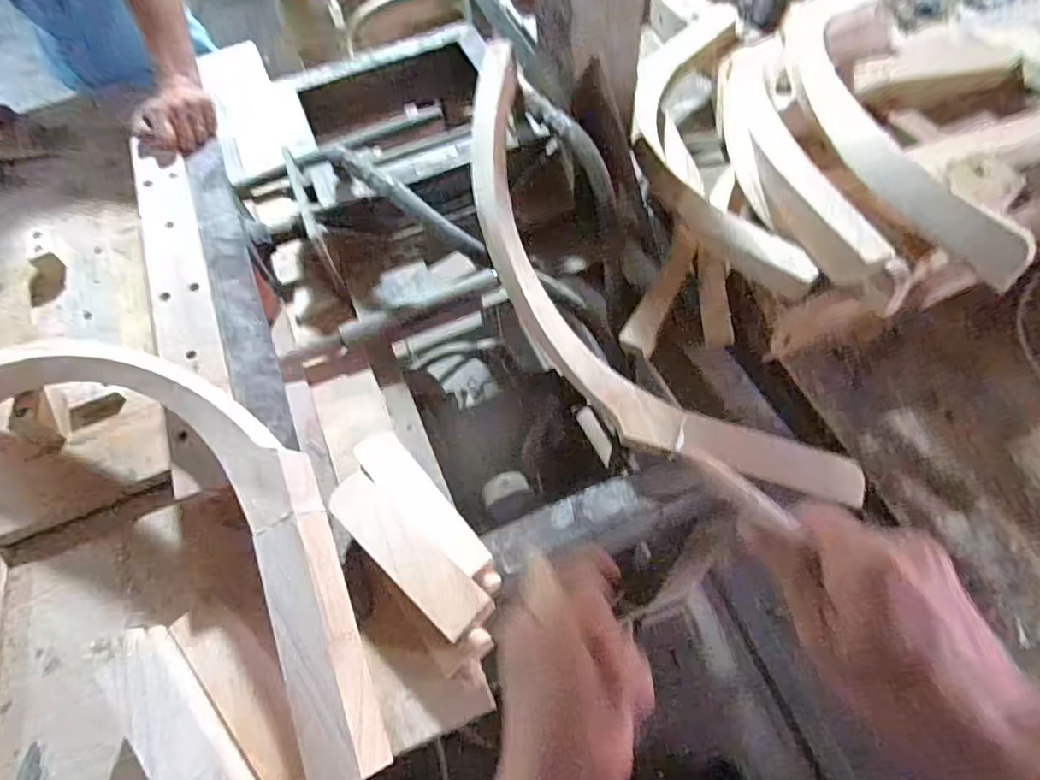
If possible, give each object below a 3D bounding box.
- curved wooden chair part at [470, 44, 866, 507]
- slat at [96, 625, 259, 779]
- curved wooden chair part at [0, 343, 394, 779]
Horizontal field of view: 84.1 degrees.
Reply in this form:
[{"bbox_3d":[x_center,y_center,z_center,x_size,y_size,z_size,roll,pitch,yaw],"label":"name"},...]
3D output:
[{"bbox_3d":[0.085,-0.108,0.614,0.163,0.051,0.609,-32,77,-14],"label":"curved wooden chair part"},{"bbox_3d":[-0.258,0.266,0.442,0.052,0.030,0.187,-41,64,-19],"label":"slat"},{"bbox_3d":[-0.280,0.072,0.460,0.512,0.042,0.164,29,65,20],"label":"curved wooden chair part"}]

